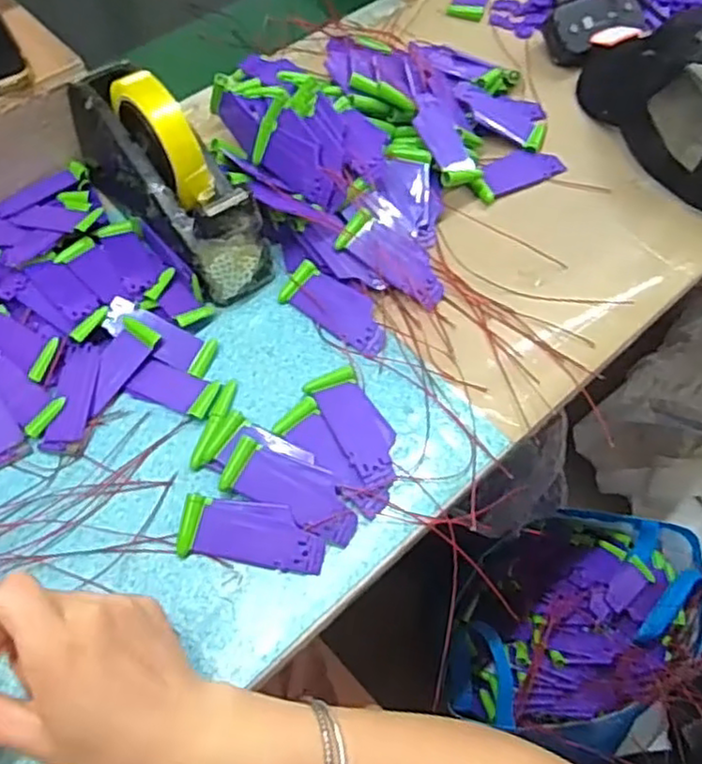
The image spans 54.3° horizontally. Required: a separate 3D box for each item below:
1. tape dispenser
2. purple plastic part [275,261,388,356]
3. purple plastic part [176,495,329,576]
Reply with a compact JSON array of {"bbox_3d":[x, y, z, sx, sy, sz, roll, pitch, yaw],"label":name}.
[{"bbox_3d":[-0.137,-0.156,0.504,0.062,0.106,0.190,-38,68,-20],"label":"tape dispenser"},{"bbox_3d":[-0.010,-0.054,0.506,0.086,0.010,0.035,34,65,16],"label":"purple plastic part"},{"bbox_3d":[-0.060,0.094,0.421,0.087,0.004,0.038,8,78,-1],"label":"purple plastic part"}]

